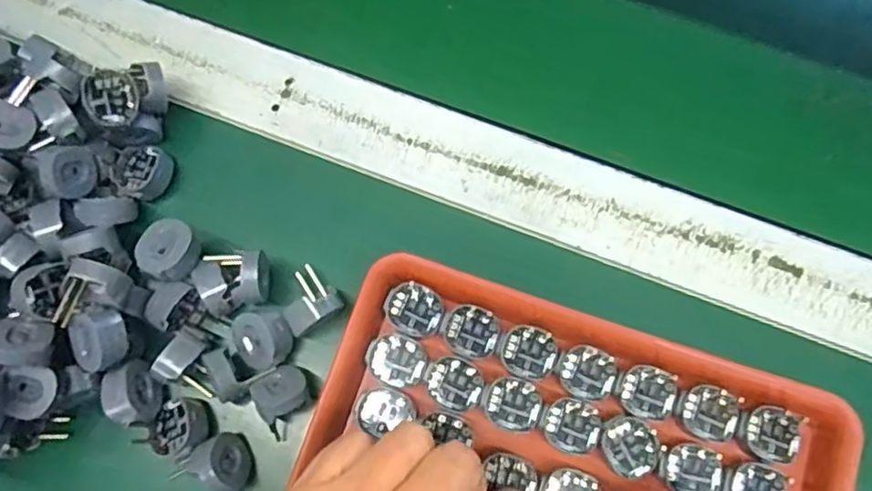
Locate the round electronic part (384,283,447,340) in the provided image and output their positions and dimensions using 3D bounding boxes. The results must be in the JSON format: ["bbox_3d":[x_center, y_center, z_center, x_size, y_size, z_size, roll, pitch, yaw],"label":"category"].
[{"bbox_3d":[-0.011,0.032,0.322,0.028,0.005,0.025,20,75,5],"label":"round electronic part"}]

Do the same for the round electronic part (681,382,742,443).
[{"bbox_3d":[0.130,0.078,0.309,0.026,0.004,0.024,0,75,0],"label":"round electronic part"}]

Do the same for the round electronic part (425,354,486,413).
[{"bbox_3d":[0.009,0.066,0.315,0.028,0.004,0.025,20,75,5],"label":"round electronic part"}]

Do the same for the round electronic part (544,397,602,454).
[{"bbox_3d":[0.065,0.085,0.310,0.025,0.004,0.024,0,75,0],"label":"round electronic part"}]

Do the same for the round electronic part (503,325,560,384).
[{"bbox_3d":[0.046,0.052,0.317,0.026,0.004,0.026,0,75,0],"label":"round electronic part"}]

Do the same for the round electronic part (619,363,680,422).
[{"bbox_3d":[0.101,0.070,0.312,0.025,0.004,0.025,0,75,0],"label":"round electronic part"}]

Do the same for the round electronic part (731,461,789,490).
[{"bbox_3d":[0.150,0.113,0.299,0.027,0.004,0.024,21,75,5],"label":"round electronic part"}]

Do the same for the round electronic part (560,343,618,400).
[{"bbox_3d":[0.073,0.061,0.315,0.025,0.004,0.025,0,75,0],"label":"round electronic part"}]

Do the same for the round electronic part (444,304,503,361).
[{"bbox_3d":[0.018,0.042,0.319,0.026,0.004,0.025,0,75,0],"label":"round electronic part"}]

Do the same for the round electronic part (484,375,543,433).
[{"bbox_3d":[0.037,0.075,0.311,0.025,0.004,0.024,0,75,0],"label":"round electronic part"}]

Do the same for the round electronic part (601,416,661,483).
[{"bbox_3d":[0.091,0.094,0.306,0.026,0.004,0.027,0,75,0],"label":"round electronic part"}]

